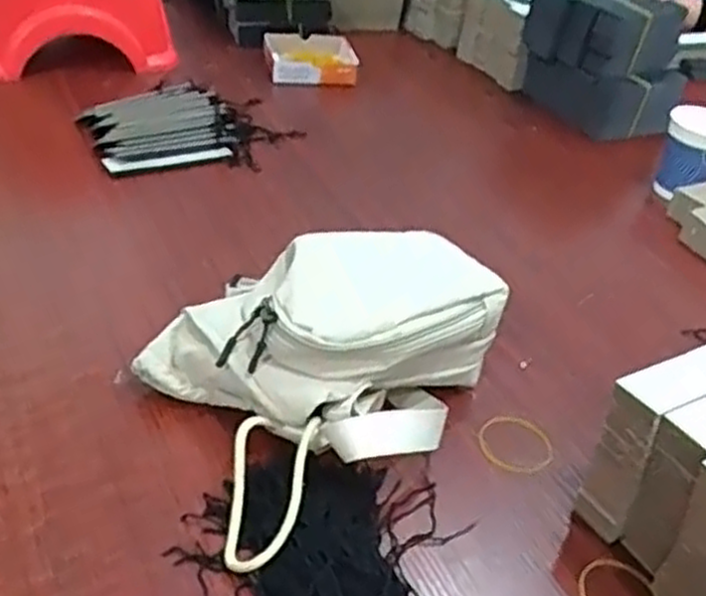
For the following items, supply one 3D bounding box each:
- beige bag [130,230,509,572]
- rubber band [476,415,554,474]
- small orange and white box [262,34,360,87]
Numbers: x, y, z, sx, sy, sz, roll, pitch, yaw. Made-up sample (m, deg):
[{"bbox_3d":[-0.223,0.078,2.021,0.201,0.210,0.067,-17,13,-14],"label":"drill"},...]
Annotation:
[{"bbox_3d":[-0.015,0.035,0.523,0.234,0.095,0.185,-20,44,-32],"label":"beige bag"},{"bbox_3d":[0.111,0.100,0.543,0.052,0.004,0.050,5,36,-4],"label":"rubber band"},{"bbox_3d":[-0.057,-0.322,1.064,0.111,0.031,0.120,-2,37,-13],"label":"small orange and white box"}]

